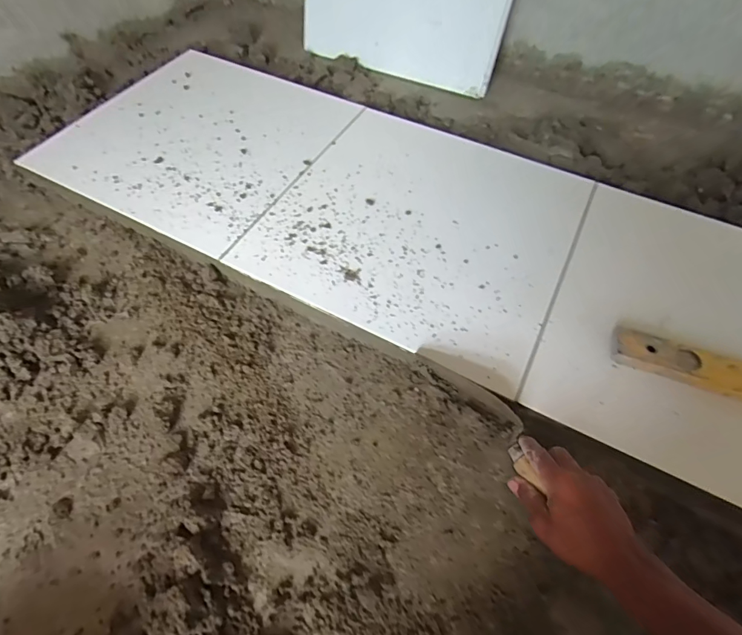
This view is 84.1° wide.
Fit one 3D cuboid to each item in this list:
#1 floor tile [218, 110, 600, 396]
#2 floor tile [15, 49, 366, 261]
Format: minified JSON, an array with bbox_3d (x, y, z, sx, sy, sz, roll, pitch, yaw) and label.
[{"bbox_3d":[0.090,-0.166,0.716,0.490,0.014,0.468,25,63,14],"label":"floor tile"},{"bbox_3d":[-0.345,-0.378,0.844,0.491,0.009,0.487,26,61,14],"label":"floor tile"}]

